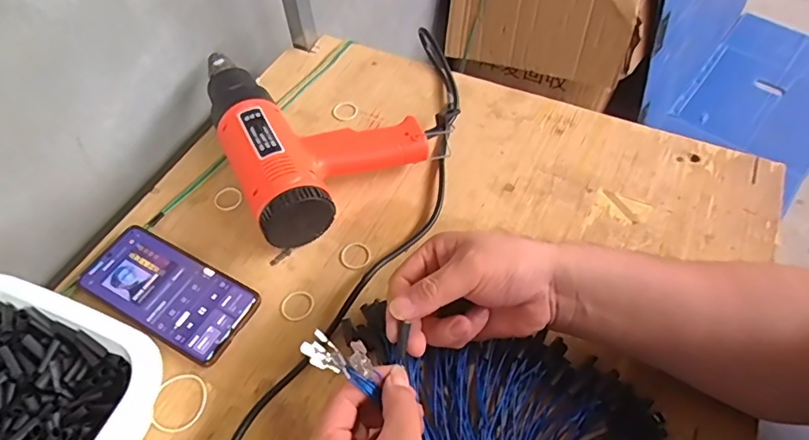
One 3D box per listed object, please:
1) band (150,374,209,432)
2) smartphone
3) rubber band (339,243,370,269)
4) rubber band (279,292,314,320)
[{"bbox_3d":[-0.185,0.149,0.428,0.044,0.004,0.046,-2,55,2],"label":"band"},{"bbox_3d":[-0.218,0.065,0.483,0.162,0.013,0.076,24,59,19],"label":"smartphone"},{"bbox_3d":[-0.048,0.034,0.502,0.029,0.004,0.029,-2,55,2],"label":"rubber band"},{"bbox_3d":[-0.097,0.077,0.472,0.030,0.004,0.029,-2,55,2],"label":"rubber band"}]

